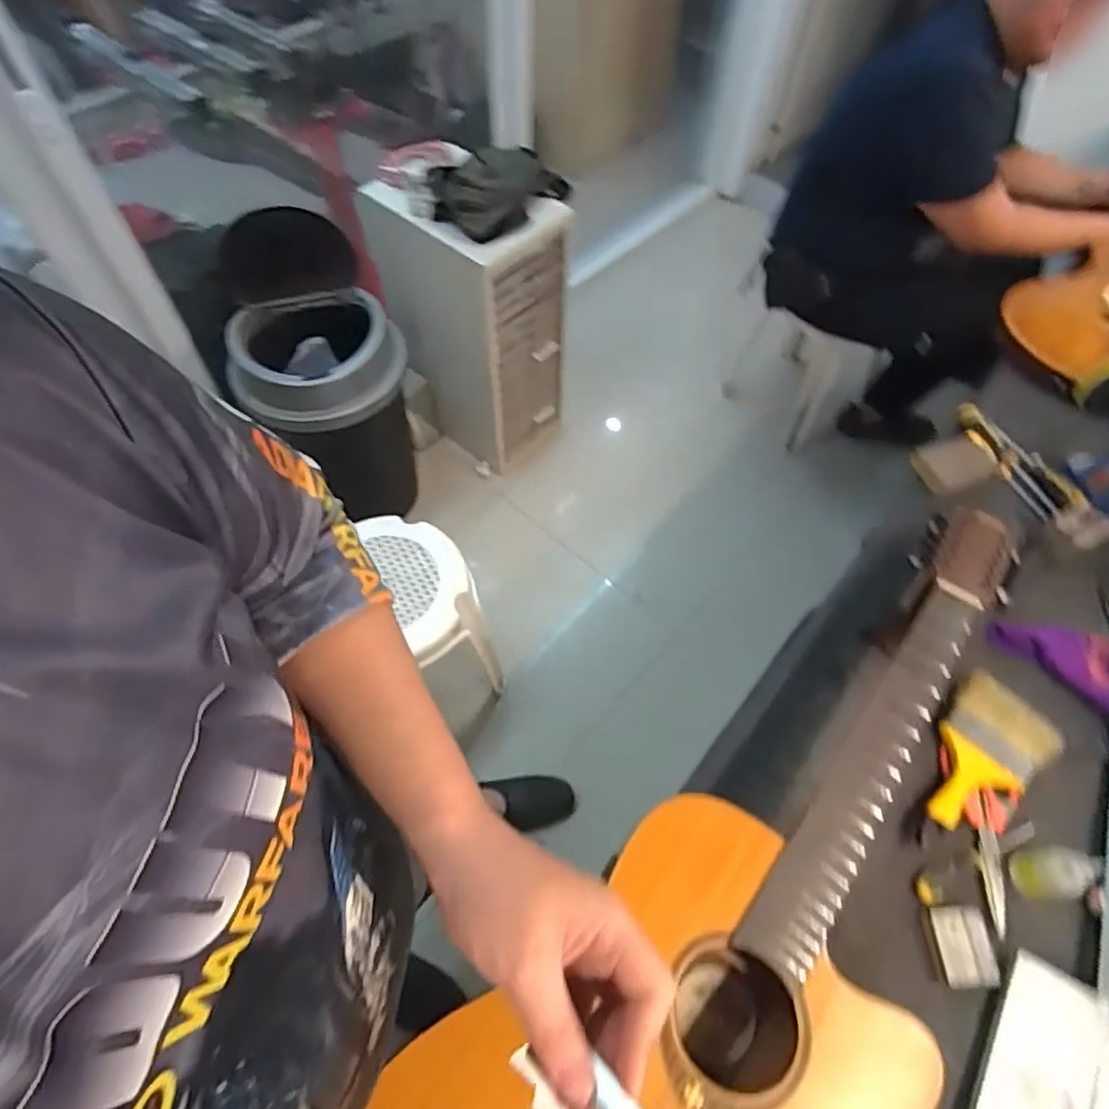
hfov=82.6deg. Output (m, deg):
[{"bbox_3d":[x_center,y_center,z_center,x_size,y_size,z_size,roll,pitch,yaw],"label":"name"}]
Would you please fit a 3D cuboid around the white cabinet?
[{"bbox_3d":[-0.214,-0.632,1.679,0.430,0.745,0.326,33,64,16],"label":"white cabinet"}]

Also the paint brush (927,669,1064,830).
[{"bbox_3d":[0.488,0.236,0.723,0.201,0.038,0.112,-40,68,-22],"label":"paint brush"}]

